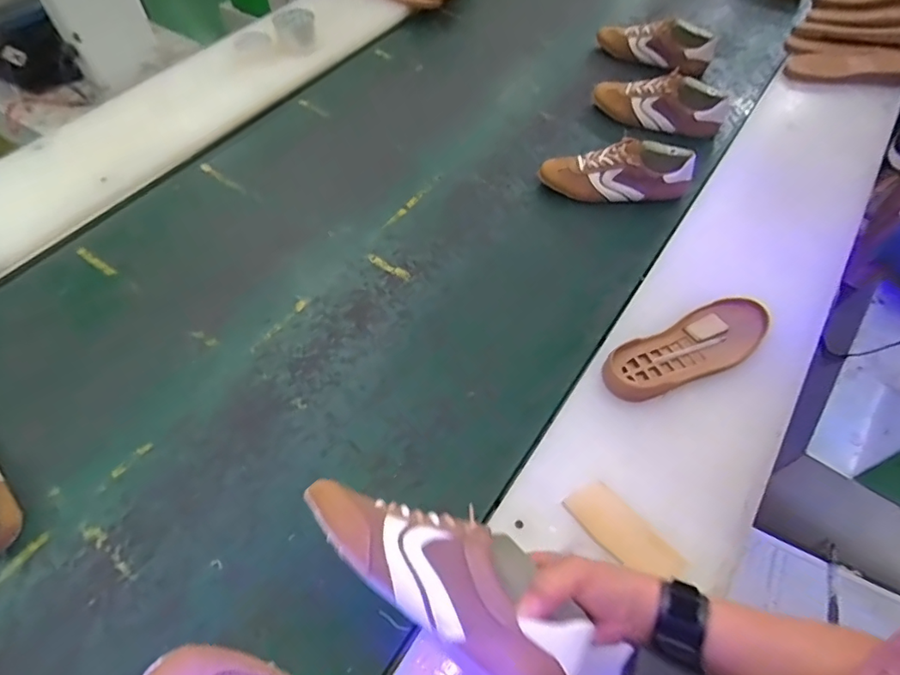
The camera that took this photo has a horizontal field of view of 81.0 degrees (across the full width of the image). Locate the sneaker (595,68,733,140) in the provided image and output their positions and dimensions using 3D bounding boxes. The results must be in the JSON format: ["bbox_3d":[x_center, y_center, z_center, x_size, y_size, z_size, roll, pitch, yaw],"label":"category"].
[{"bbox_3d":[0.437,-0.490,1.106,0.271,0.104,0.093,26,57,30],"label":"sneaker"}]

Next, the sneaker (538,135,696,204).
[{"bbox_3d":[0.304,-0.304,0.967,0.272,0.094,0.084,2,55,13],"label":"sneaker"}]

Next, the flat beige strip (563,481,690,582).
[{"bbox_3d":[0.192,0.214,0.580,0.050,0.011,0.127,-46,67,-4],"label":"flat beige strip"}]

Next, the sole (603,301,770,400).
[{"bbox_3d":[0.322,0.013,0.709,0.256,0.027,0.086,-25,57,-13],"label":"sole"}]

